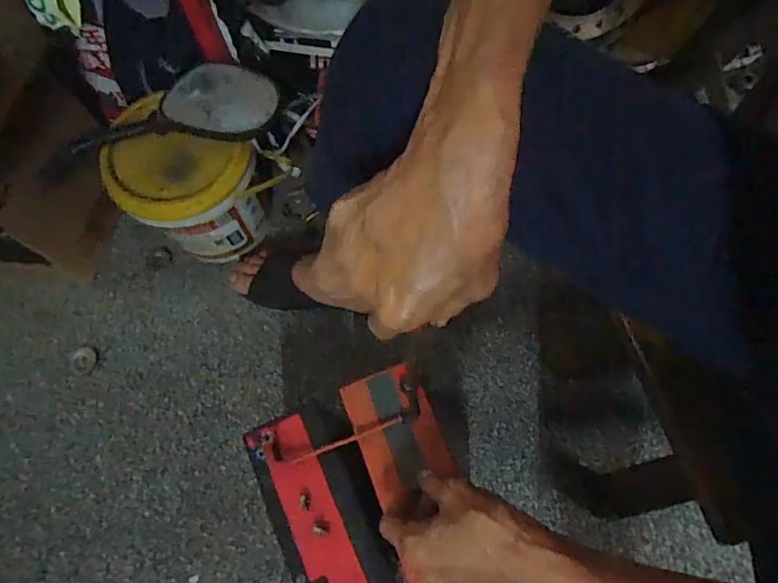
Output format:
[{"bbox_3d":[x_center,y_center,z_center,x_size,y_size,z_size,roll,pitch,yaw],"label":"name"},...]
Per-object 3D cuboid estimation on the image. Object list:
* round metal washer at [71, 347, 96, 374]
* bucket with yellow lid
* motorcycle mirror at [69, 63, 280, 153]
[{"bbox_3d":[-0.404,0.091,0.653,0.031,0.004,0.035,-29,69,-9],"label":"round metal washer"},{"bbox_3d":[-0.249,-0.118,0.634,0.144,0.202,0.138,-1,68,2],"label":"bucket with yellow lid"},{"bbox_3d":[-0.189,-0.211,0.560,0.126,0.031,0.081,0,88,0],"label":"motorcycle mirror"}]

